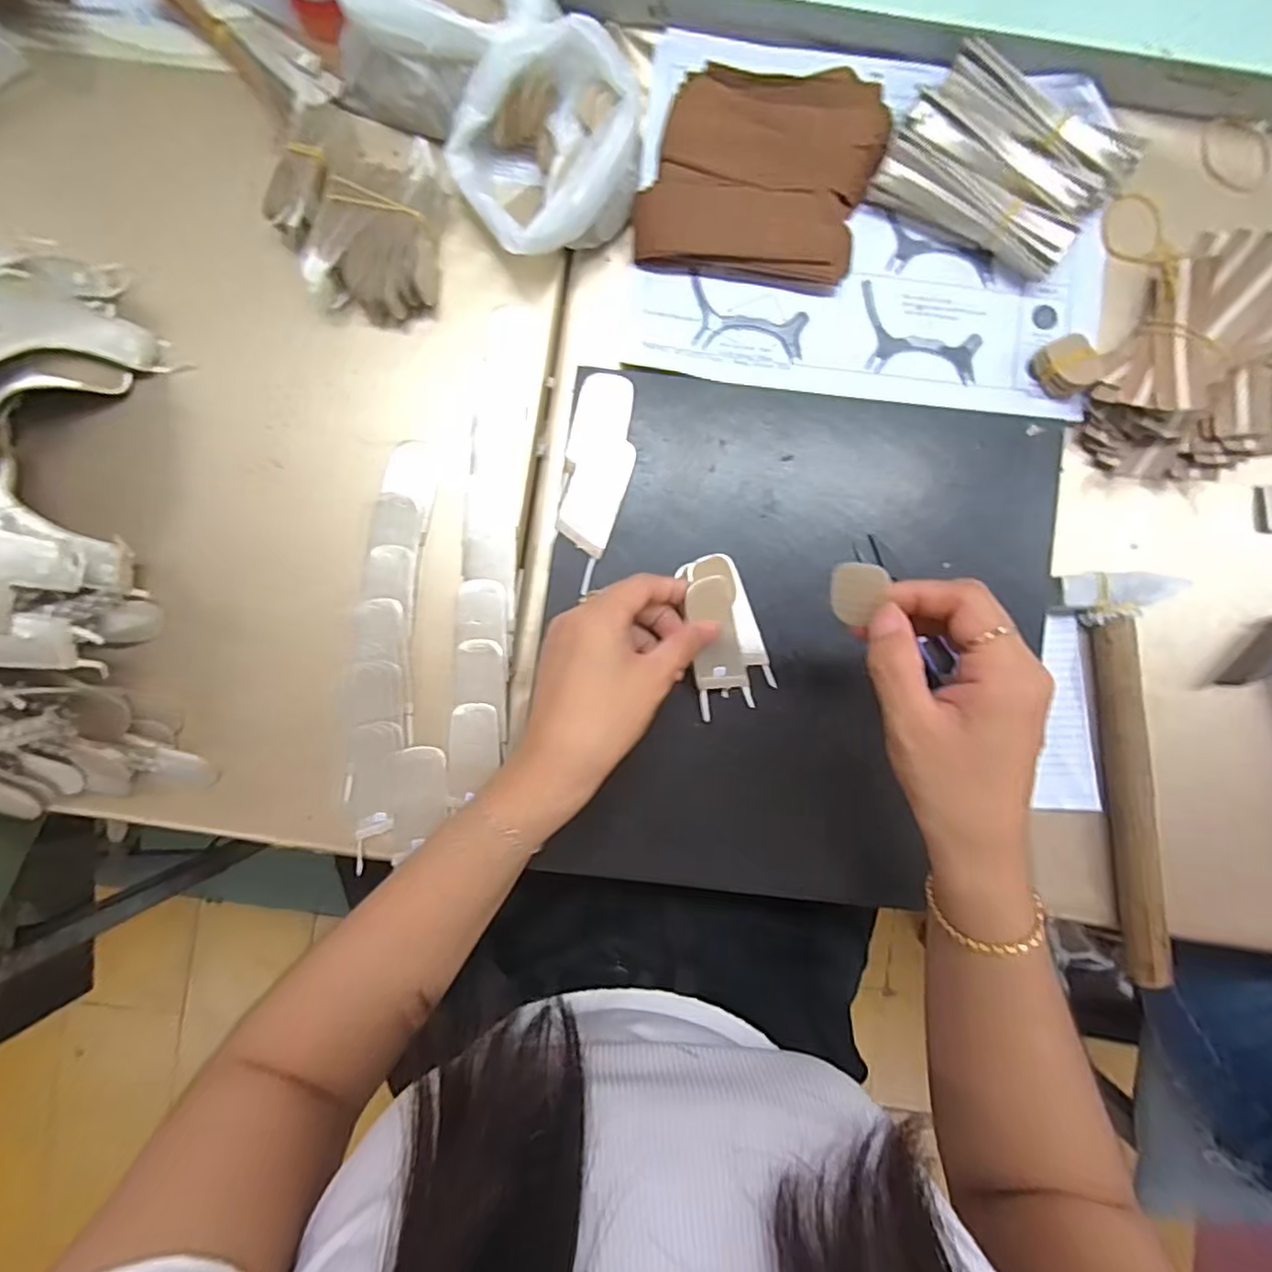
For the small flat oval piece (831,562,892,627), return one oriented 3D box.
[{"bbox_3d":[0.098,-0.018,0.281,0.024,0.004,0.029,14,119,31],"label":"small flat oval piece"}]

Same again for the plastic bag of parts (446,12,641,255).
[{"bbox_3d":[-0.053,-0.286,0.377,0.110,0.064,0.098,-39,88,-2],"label":"plastic bag of parts"}]

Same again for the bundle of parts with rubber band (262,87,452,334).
[{"bbox_3d":[-0.166,-0.254,0.386,0.099,0.033,0.109,16,92,-1],"label":"bundle of parts with rubber band"}]

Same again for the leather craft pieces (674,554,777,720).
[{"bbox_3d":[0.053,-0.001,0.373,0.045,0.023,0.090,-13,100,0],"label":"leather craft pieces"}]

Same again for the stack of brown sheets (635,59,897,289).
[{"bbox_3d":[0.078,-0.287,0.398,0.138,0.022,0.118,11,92,-1],"label":"stack of brown sheets"}]

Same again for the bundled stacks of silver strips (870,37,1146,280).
[{"bbox_3d":[0.226,-0.289,0.393,0.130,0.025,0.094,29,91,-1],"label":"bundled stacks of silver strips"}]

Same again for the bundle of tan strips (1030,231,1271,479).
[{"bbox_3d":[0.341,-0.162,0.391,0.136,0.042,0.121,-34,92,1],"label":"bundle of tan strips"}]

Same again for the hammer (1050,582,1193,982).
[{"bbox_3d":[0.313,0.083,0.393,0.074,0.025,0.248,-9,92,0],"label":"hammer"}]

